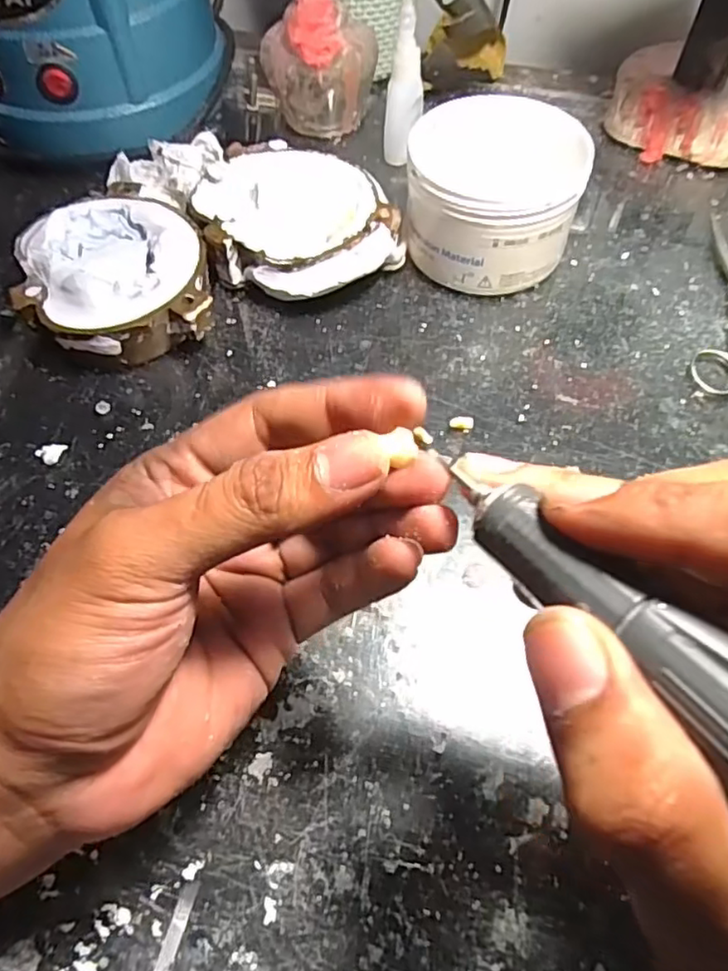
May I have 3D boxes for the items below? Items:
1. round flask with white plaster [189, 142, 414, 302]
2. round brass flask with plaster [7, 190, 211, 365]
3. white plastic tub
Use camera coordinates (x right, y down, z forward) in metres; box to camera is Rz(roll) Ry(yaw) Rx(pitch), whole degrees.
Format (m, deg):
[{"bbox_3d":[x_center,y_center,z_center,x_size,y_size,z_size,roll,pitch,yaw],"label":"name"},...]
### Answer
[{"bbox_3d":[-0.039,-0.146,0.356,0.097,0.034,0.116,-21,60,-12],"label":"round flask with white plaster"},{"bbox_3d":[-0.128,-0.106,0.330,0.091,0.036,0.098,0,58,0],"label":"round brass flask with plaster"},{"bbox_3d":[0.069,-0.153,0.343,0.087,0.064,0.082,0,58,0],"label":"white plastic tub"}]

